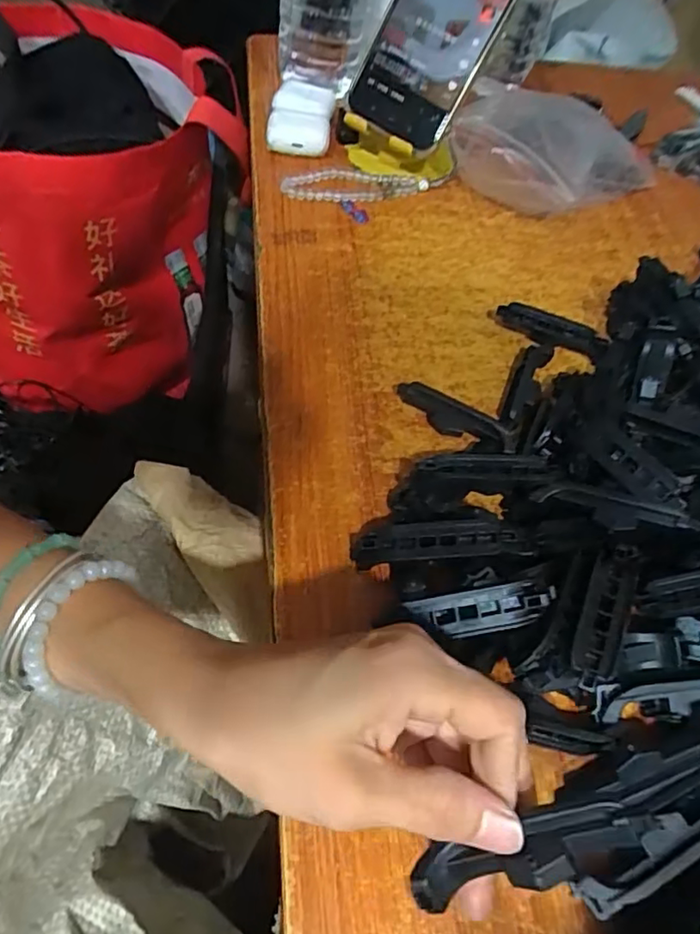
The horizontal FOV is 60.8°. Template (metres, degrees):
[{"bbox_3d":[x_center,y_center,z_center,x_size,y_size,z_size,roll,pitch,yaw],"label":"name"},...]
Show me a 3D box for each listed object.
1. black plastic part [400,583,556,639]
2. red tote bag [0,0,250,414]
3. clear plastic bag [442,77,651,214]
[{"bbox_3d":[0.055,0.060,0.250,0.061,0.016,0.016,-2,58,-9],"label":"black plastic part"},{"bbox_3d":[-0.293,-0.270,0.639,0.275,0.282,0.304,13,57,1],"label":"red tote bag"},{"bbox_3d":[0.169,-0.250,0.474,0.174,0.053,0.094,5,57,-5],"label":"clear plastic bag"}]

